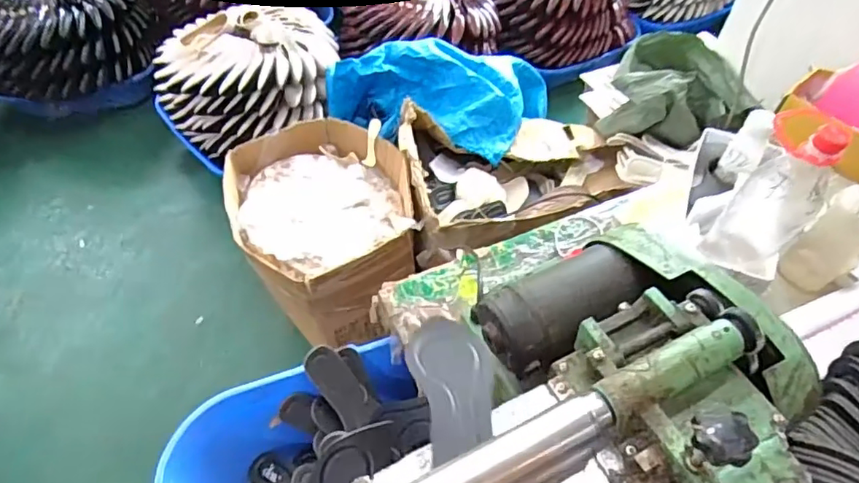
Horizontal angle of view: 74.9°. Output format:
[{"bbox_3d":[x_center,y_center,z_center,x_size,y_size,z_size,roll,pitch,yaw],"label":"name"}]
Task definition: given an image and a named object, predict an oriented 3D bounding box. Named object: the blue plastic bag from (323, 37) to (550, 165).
[{"bbox_3d":[0.045,-0.369,1.526,0.634,0.223,0.377,-4,52,-5],"label":"blue plastic bag"}]

